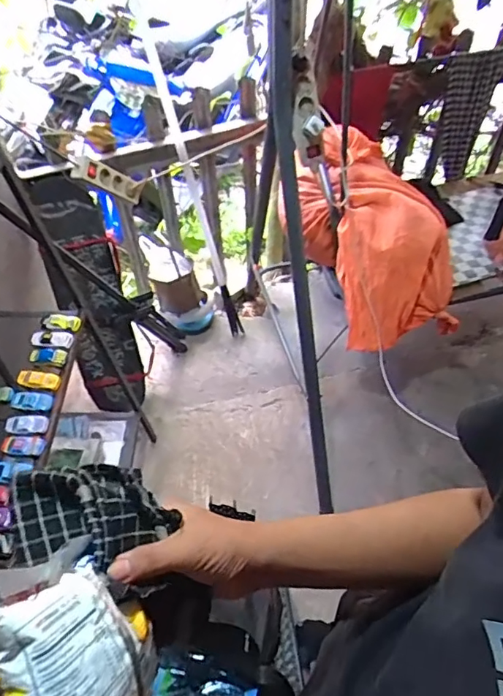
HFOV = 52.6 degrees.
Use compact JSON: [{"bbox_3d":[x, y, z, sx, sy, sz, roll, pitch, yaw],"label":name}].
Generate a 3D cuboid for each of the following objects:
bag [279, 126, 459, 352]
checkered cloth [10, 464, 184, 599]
[{"bbox_3d":[0.360,-0.300,1.481,0.415,0.337,0.537,-32,58,-22],"label":"bag"},{"bbox_3d":[-0.113,0.123,0.361,0.113,0.042,0.081,14,53,11],"label":"checkered cloth"}]

